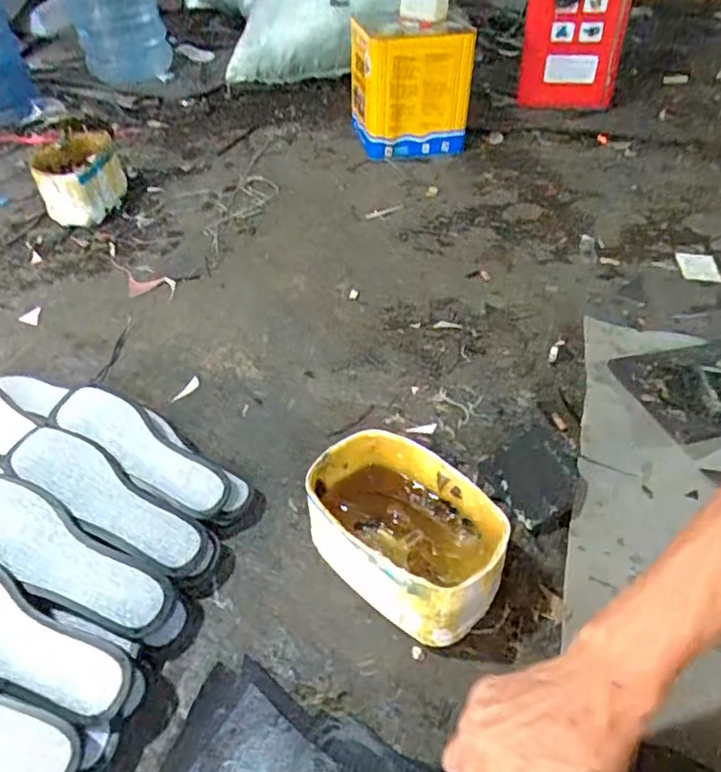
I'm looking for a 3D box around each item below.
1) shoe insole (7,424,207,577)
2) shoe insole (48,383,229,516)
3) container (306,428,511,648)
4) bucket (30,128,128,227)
[{"bbox_3d":[-0.264,0.117,0.625,0.230,0.019,0.073,32,52,10],"label":"shoe insole"},{"bbox_3d":[-0.252,0.069,0.681,0.230,0.018,0.072,32,52,14],"label":"shoe insole"},{"bbox_3d":[0.044,0.150,0.596,0.124,0.123,0.199,-34,53,-29],"label":"container"},{"bbox_3d":[-0.575,-0.429,1.233,0.169,0.126,0.191,-20,47,-19],"label":"bucket"}]

